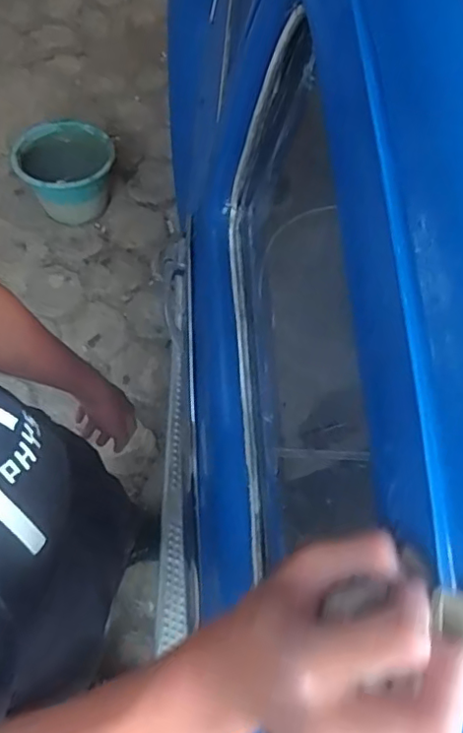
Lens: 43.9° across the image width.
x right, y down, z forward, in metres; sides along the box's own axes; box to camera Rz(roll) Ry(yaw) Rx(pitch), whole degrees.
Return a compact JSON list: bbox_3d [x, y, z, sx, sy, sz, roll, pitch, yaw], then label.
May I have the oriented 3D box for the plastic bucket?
[{"bbox_3d":[-0.510,-0.605,1.826,0.286,0.251,0.235,-14,65,-9],"label":"plastic bucket"}]

